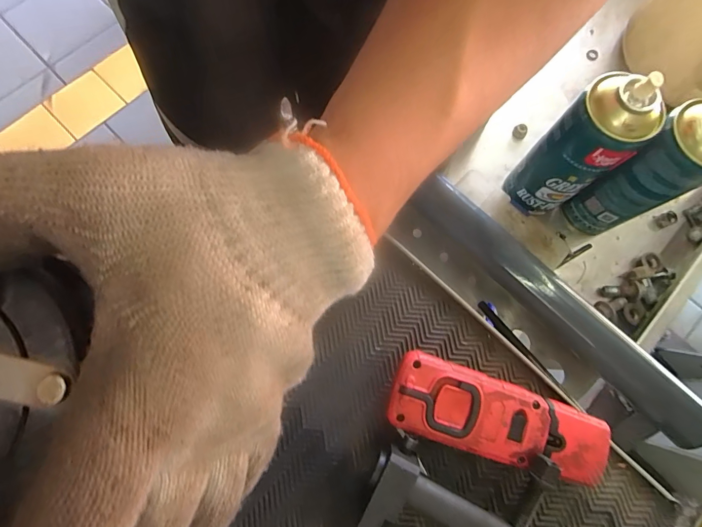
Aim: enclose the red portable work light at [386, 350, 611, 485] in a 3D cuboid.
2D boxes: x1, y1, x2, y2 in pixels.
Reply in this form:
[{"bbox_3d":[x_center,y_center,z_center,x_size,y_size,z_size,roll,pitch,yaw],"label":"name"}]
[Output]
[{"bbox_3d":[0.106,0.117,0.292,0.155,0.035,0.055,19,76,4],"label":"red portable work light"}]

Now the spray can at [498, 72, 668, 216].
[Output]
[{"bbox_3d":[0.207,-0.102,0.358,0.063,0.152,0.064,-40,80,-11],"label":"spray can"}]

